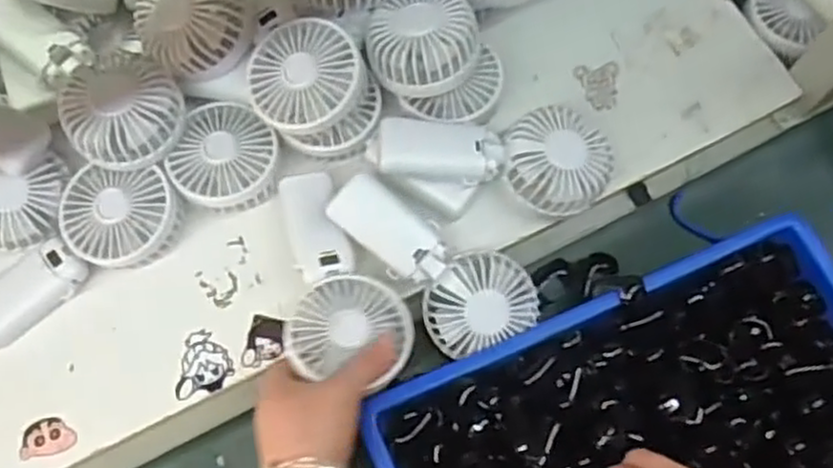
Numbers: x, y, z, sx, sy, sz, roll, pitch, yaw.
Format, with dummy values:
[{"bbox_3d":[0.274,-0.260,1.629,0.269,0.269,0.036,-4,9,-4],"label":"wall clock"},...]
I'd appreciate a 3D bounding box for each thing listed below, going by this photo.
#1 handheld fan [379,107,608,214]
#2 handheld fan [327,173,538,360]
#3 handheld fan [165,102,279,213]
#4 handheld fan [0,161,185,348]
[{"bbox_3d":[0.062,-0.054,0.592,0.183,0.058,0.089,-5,76,-3],"label":"handheld fan"},{"bbox_3d":[0.010,0.024,0.568,0.171,0.033,0.080,39,77,-3],"label":"handheld fan"},{"bbox_3d":[-0.149,-0.056,0.595,0.078,0.040,0.082,0,71,0],"label":"handheld fan"},{"bbox_3d":[-0.269,0.007,0.572,0.185,0.049,0.090,-30,79,-8],"label":"handheld fan"}]

